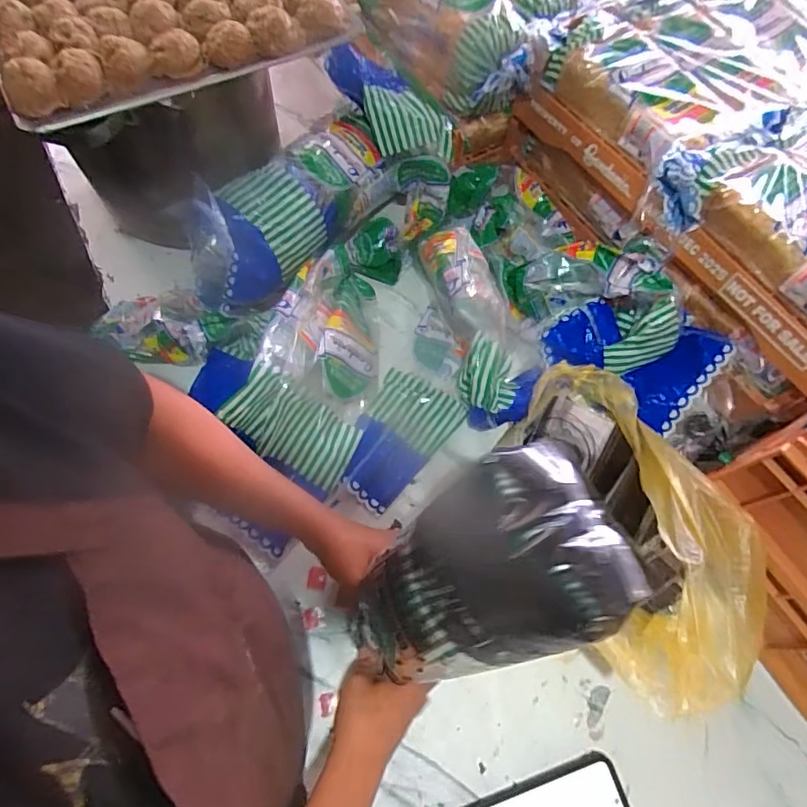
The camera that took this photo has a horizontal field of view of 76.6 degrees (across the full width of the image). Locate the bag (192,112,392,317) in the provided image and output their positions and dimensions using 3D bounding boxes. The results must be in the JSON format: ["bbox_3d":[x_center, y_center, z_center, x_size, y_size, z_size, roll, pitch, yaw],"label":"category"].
[{"bbox_3d":[-0.145,-0.258,0.675,0.120,0.111,0.324,37,70,12],"label":"bag"}]

